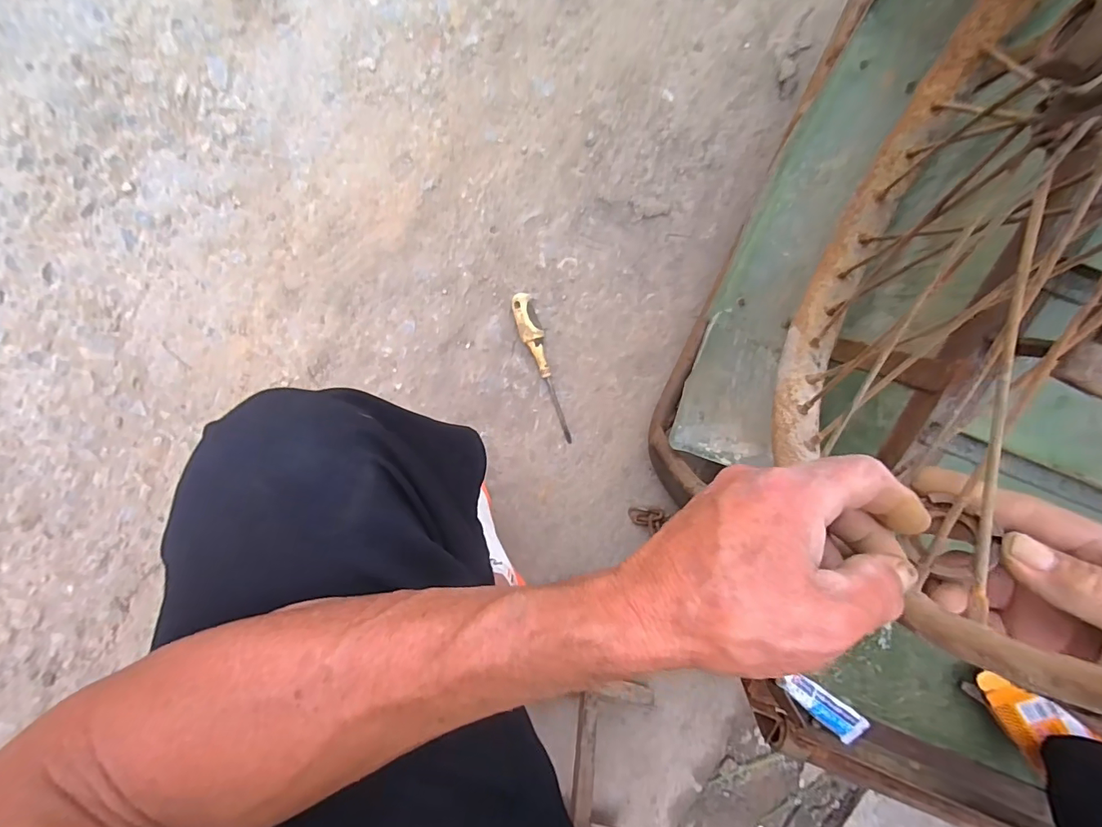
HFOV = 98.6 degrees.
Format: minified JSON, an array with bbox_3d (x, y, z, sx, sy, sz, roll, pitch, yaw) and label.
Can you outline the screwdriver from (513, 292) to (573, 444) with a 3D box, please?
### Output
[{"bbox_3d":[-0.013,-0.059,0.652,0.032,0.030,0.209,-15,94,0],"label":"screwdriver"}]

